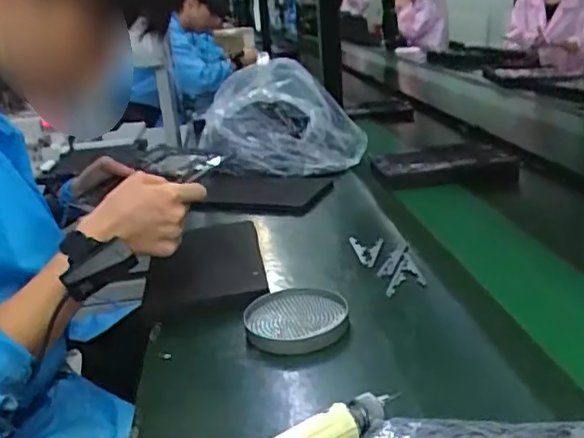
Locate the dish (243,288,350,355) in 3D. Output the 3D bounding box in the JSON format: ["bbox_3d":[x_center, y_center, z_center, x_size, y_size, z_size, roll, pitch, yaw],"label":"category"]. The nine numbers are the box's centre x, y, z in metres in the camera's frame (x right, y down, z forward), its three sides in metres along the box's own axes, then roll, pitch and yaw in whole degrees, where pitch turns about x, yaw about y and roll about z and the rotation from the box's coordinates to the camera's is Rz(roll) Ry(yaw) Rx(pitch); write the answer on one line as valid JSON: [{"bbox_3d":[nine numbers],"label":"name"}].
[{"bbox_3d":[0.005,0.109,0.670,0.111,0.019,0.120,-4,21,2],"label":"dish"}]

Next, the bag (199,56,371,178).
[{"bbox_3d":[-0.018,-0.201,1.247,0.325,0.214,0.201,-14,23,-24],"label":"bag"}]

